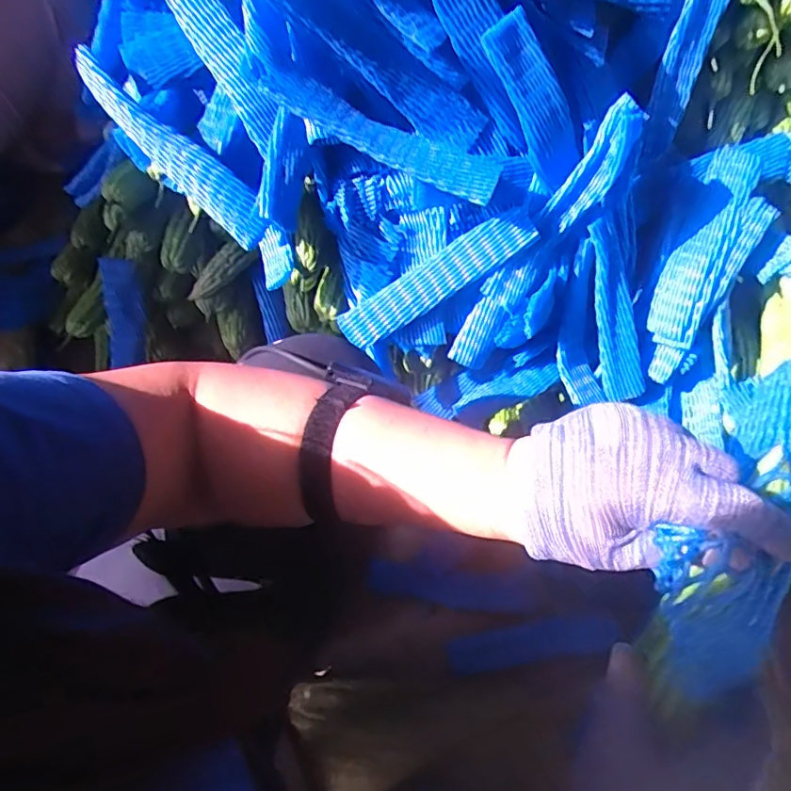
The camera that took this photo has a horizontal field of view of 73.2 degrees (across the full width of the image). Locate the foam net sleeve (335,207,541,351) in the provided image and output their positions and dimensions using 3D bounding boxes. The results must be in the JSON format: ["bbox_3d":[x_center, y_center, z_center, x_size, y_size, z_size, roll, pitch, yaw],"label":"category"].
[{"bbox_3d":[0.046,-0.131,0.612,0.240,0.051,0.016,-31,22,11],"label":"foam net sleeve"}]

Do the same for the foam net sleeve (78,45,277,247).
[{"bbox_3d":[-0.229,-0.251,0.551,0.243,0.048,0.041,43,67,-1],"label":"foam net sleeve"}]

